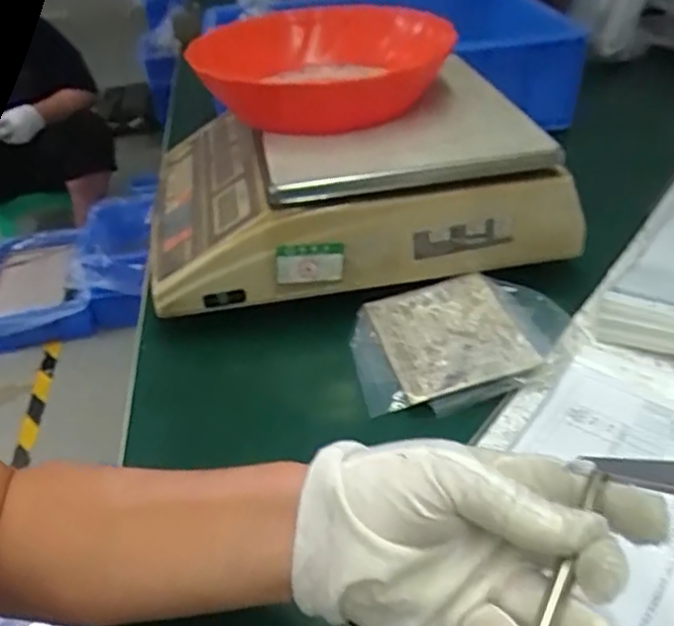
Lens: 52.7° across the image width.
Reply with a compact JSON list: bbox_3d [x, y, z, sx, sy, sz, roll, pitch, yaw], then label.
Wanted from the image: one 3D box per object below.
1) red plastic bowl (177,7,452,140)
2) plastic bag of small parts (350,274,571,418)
[{"bbox_3d":[0.000,-0.192,0.535,0.159,0.051,0.168,14,42,27],"label":"red plastic bowl"},{"bbox_3d":[0.079,0.014,0.479,0.141,0.020,0.116,-19,38,-14],"label":"plastic bag of small parts"}]

